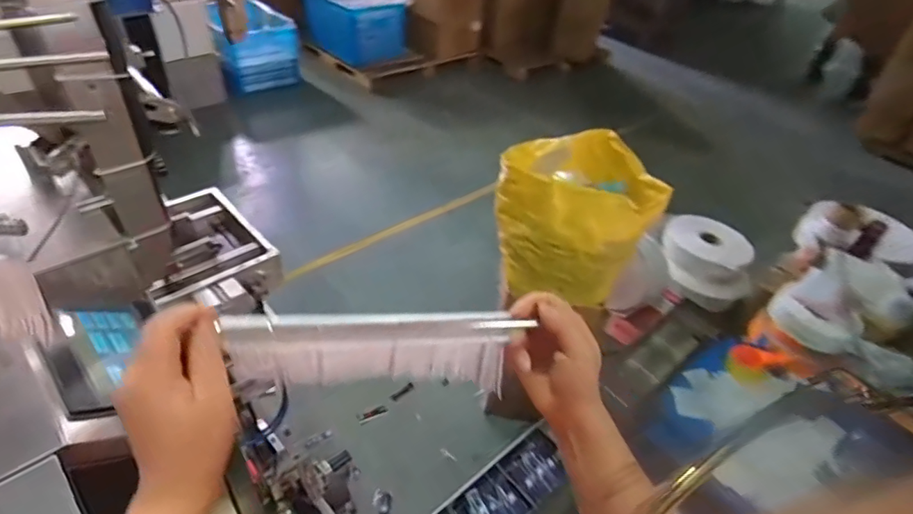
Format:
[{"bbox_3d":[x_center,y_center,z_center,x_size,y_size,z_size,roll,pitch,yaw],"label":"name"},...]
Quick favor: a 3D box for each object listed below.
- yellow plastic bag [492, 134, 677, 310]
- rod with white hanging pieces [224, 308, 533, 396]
[{"bbox_3d":[0.315,-0.126,1.394,0.416,0.302,0.408,6,40,-2],"label":"yellow plastic bag"},{"bbox_3d":[-0.063,0.077,0.402,0.214,0.075,0.022,4,40,-16],"label":"rod with white hanging pieces"}]

